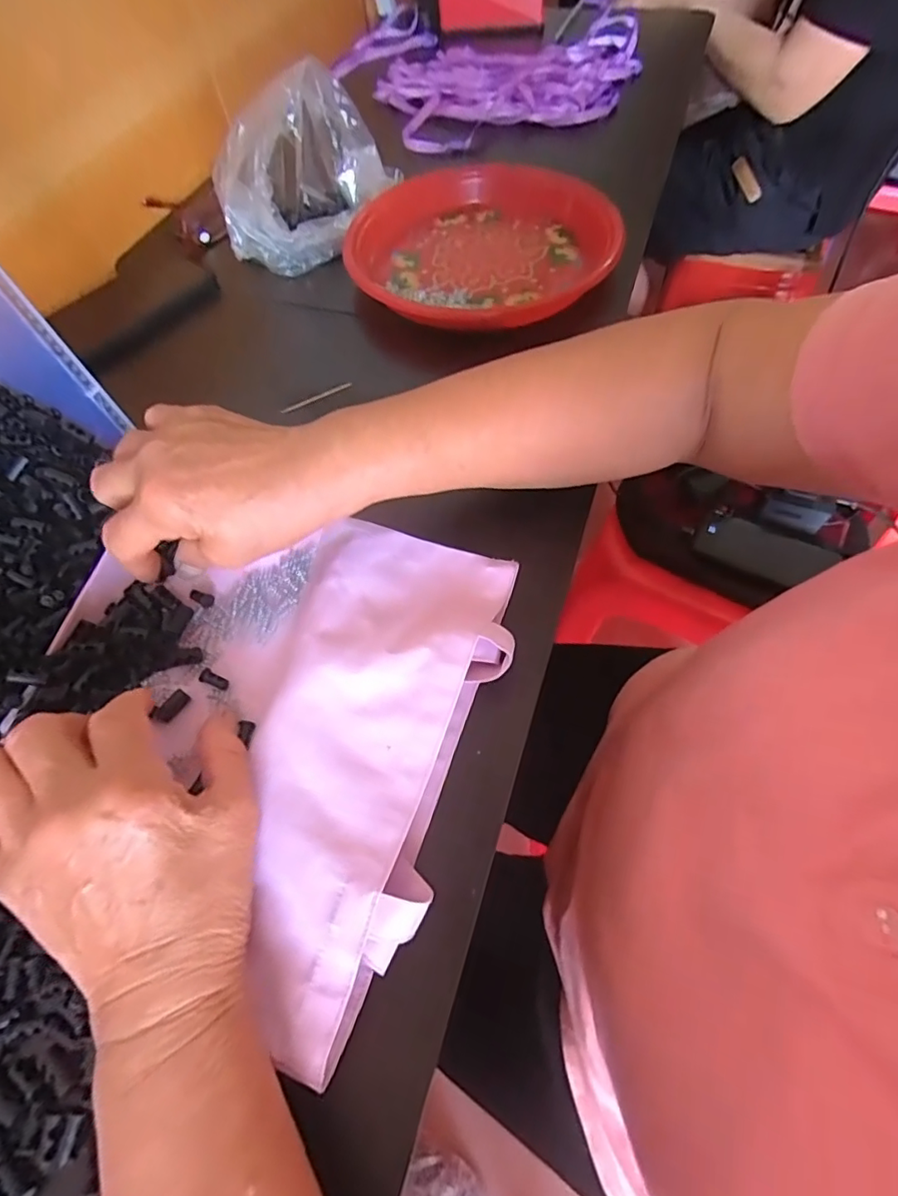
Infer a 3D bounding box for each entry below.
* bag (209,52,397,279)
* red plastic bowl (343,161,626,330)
[{"bbox_3d":[-0.131,-0.376,0.493,0.091,0.110,0.158,21,63,15],"label":"bag"},{"bbox_3d":[0.028,-0.319,0.489,0.239,0.052,0.225,-2,60,3],"label":"red plastic bowl"}]

